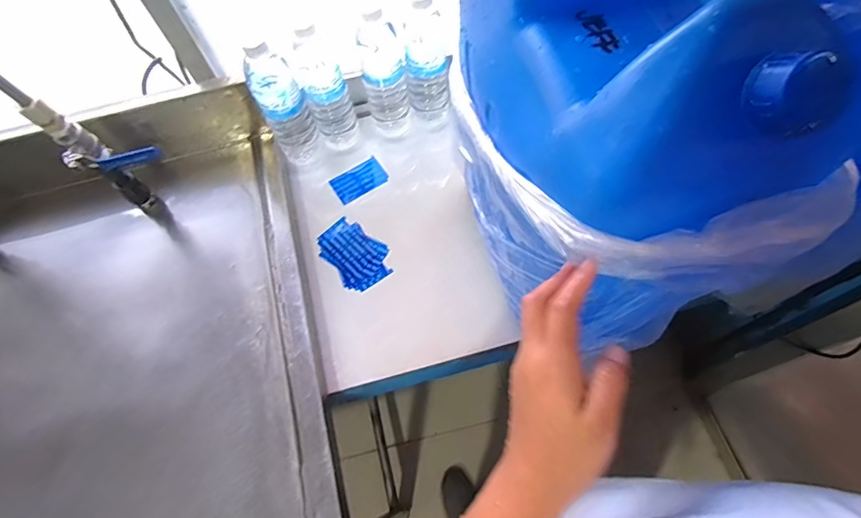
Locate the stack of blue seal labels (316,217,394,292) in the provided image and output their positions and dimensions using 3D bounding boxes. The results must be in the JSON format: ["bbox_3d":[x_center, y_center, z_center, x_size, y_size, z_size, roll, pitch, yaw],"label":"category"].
[{"bbox_3d":[-0.105,-0.009,0.652,0.075,0.006,0.110,-37,68,-14],"label":"stack of blue seal labels"}]

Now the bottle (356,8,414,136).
[{"bbox_3d":[-0.065,-0.255,0.669,0.066,0.181,0.053,-15,65,-4],"label":"bottle"}]

